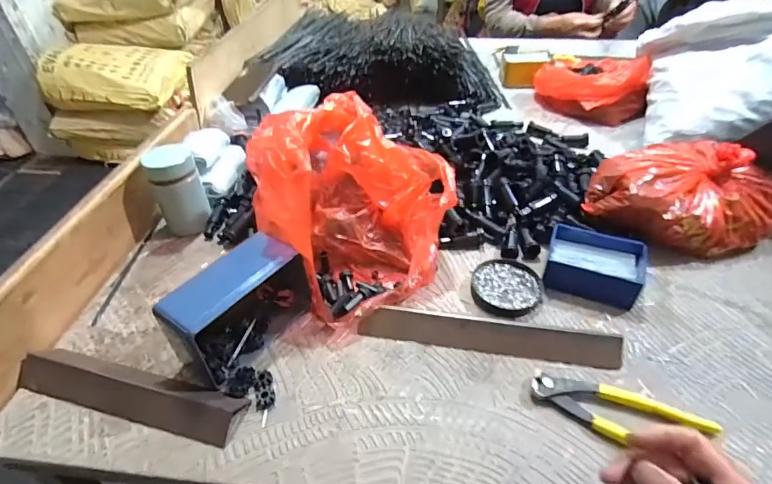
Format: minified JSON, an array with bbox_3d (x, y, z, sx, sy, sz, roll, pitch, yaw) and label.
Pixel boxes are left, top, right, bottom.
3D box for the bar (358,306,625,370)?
[{"bbox_3d":[0.112,0.101,0.483,0.272,0.025,0.028,6,40,8],"label":"bar"}]

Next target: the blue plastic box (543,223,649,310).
[{"bbox_3d":[0.257,0.028,0.545,0.108,0.041,0.082,17,43,20],"label":"blue plastic box"}]

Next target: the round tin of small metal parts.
[{"bbox_3d":[0.147,0.056,0.546,0.081,0.013,0.082,0,40,0],"label":"round tin of small metal parts"}]

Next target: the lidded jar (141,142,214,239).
[{"bbox_3d":[-0.296,-0.070,0.637,0.066,0.121,0.055,-19,43,-22],"label":"lidded jar"}]

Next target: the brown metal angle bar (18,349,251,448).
[{"bbox_3d":[-0.256,0.144,0.436,0.240,0.027,0.043,10,41,12],"label":"brown metal angle bar"}]

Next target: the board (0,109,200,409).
[{"bbox_3d":[-0.358,-0.012,0.574,0.020,0.103,0.484,4,40,5],"label":"board"}]

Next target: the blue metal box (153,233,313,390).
[{"bbox_3d":[-0.157,0.067,0.473,0.075,0.097,0.145,25,46,27],"label":"blue metal box"}]

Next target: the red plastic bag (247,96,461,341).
[{"bbox_3d":[-0.052,-0.048,0.543,0.231,0.180,0.214,26,46,28],"label":"red plastic bag"}]

